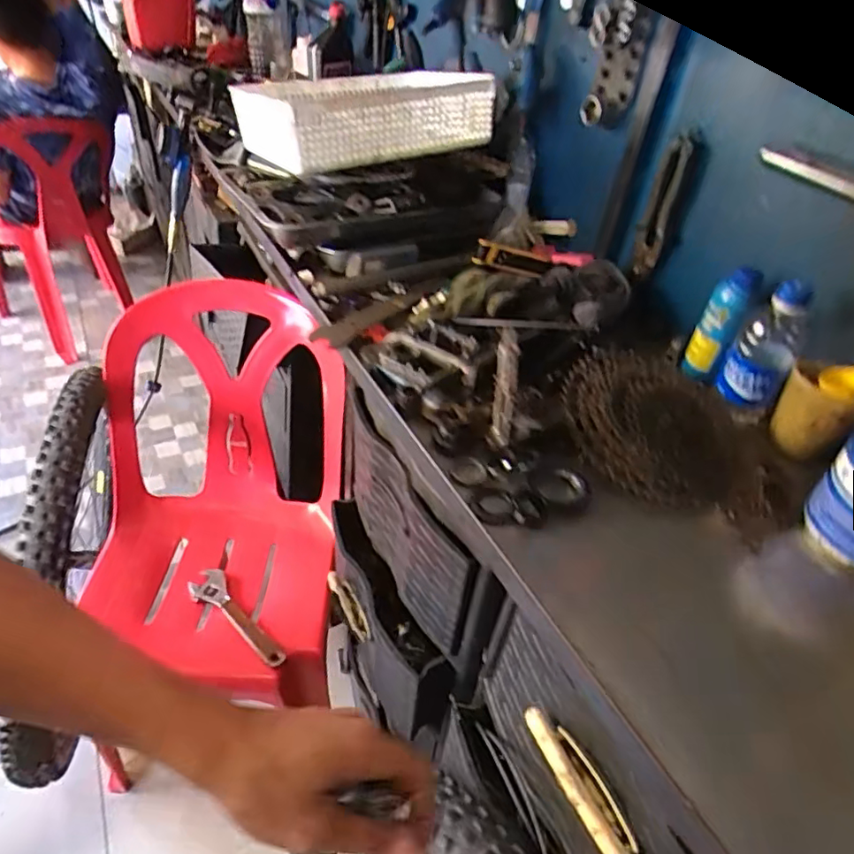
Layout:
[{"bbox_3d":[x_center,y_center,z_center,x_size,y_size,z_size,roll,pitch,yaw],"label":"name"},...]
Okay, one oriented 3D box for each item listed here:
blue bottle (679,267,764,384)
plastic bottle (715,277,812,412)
[{"bbox_3d":[0.331,-0.115,0.654,0.045,0.127,0.038,26,44,22],"label":"blue bottle"},{"bbox_3d":[0.362,-0.090,0.614,0.061,0.139,0.063,25,44,21],"label":"plastic bottle"}]

